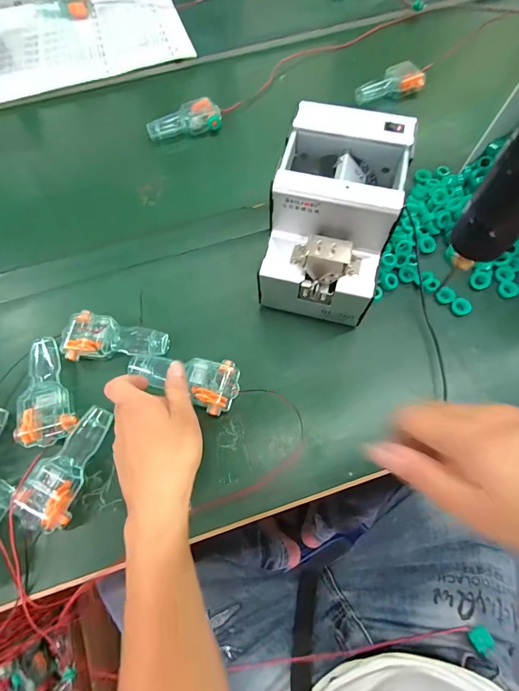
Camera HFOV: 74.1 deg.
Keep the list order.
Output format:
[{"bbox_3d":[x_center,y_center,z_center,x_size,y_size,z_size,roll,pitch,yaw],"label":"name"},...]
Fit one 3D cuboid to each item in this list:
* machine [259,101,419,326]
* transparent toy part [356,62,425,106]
[{"bbox_3d":[0.081,-0.138,0.395,0.123,0.155,0.169,14,68,8],"label":"machine"},{"bbox_3d":[0.232,-0.464,0.613,0.125,0.028,0.055,-27,68,-9],"label":"transparent toy part"}]

